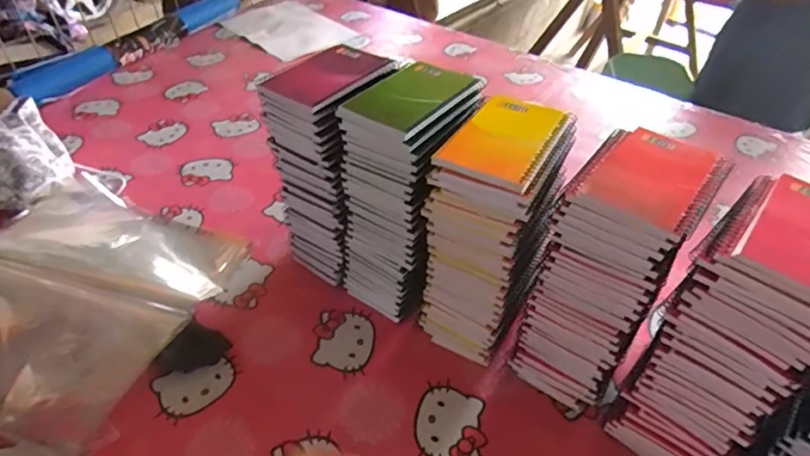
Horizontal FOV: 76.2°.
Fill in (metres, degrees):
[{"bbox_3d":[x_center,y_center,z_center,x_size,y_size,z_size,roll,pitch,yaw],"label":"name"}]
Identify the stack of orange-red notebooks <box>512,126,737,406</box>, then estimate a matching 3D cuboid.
[{"bbox_3d":[0.196,0.046,0.514,0.116,0.263,0.139,28,50,24],"label":"stack of orange-red notebooks"}]

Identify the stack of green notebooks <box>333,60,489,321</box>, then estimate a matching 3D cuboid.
[{"bbox_3d":[0.003,-0.033,0.599,0.108,0.259,0.145,23,48,21],"label":"stack of green notebooks"}]

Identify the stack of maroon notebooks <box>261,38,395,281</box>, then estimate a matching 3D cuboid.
[{"bbox_3d":[-0.086,-0.071,0.642,0.111,0.260,0.130,25,49,22],"label":"stack of maroon notebooks"}]

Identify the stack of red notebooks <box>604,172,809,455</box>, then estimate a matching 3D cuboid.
[{"bbox_3d":[0.288,0.099,0.465,0.107,0.259,0.156,30,51,26],"label":"stack of red notebooks"}]

